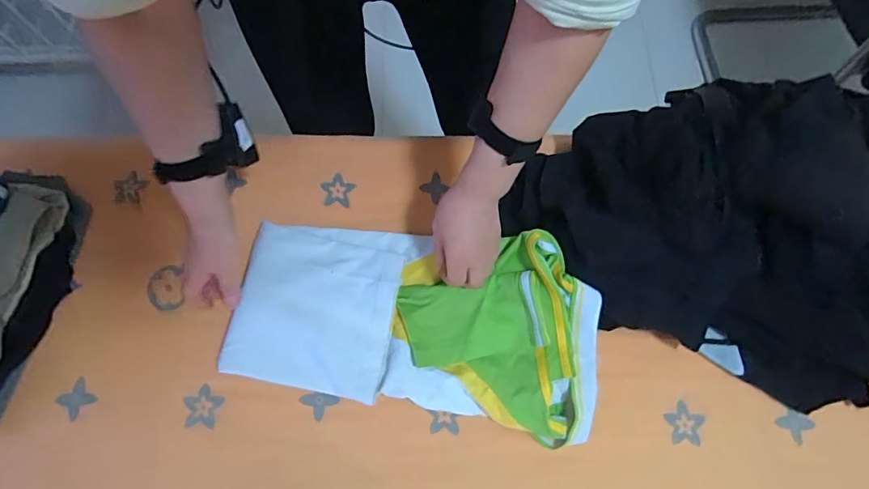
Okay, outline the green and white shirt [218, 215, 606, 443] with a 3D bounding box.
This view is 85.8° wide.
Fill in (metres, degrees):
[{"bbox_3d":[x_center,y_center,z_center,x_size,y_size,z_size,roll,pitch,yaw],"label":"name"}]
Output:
[{"bbox_3d":[-0.020,0.085,0.581,0.443,0.050,0.222,10,71,4],"label":"green and white shirt"}]

